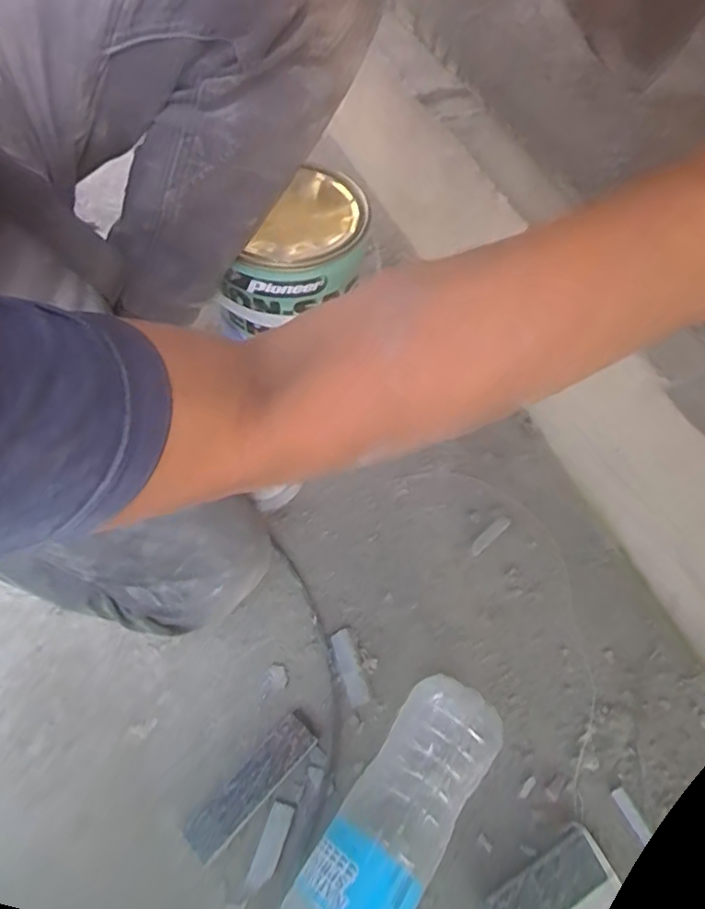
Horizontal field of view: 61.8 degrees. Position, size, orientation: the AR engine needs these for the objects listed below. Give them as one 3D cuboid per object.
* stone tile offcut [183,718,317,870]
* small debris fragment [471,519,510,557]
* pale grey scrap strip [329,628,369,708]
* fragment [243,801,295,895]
[{"bbox_3d":[-0.079,0.258,0.461,0.030,0.014,0.115,39,62,20],"label":"stone tile offcut"},{"bbox_3d":[0.141,0.082,0.607,0.054,0.004,0.013,-37,66,-24],"label":"small debris fragment"},{"bbox_3d":[-0.003,0.188,0.523,0.019,0.005,0.065,-14,58,-13],"label":"pale grey scrap strip"},{"bbox_3d":[-0.063,0.297,0.446,0.019,0.004,0.060,19,43,9],"label":"fragment"}]

